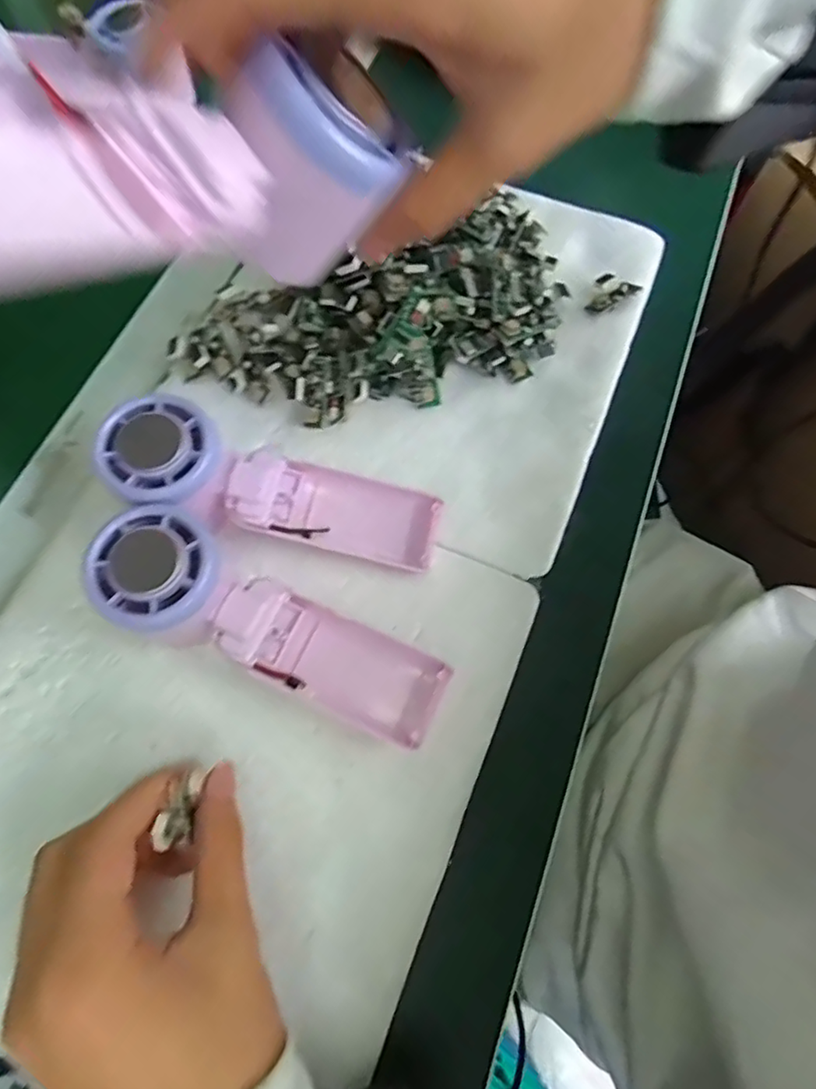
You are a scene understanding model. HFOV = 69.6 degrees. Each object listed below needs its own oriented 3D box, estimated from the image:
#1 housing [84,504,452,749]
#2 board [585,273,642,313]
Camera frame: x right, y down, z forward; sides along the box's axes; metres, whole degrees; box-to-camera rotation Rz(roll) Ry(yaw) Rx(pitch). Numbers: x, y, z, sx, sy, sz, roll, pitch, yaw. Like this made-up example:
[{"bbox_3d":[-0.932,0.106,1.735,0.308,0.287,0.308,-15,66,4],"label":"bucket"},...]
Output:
[{"bbox_3d":[-0.063,0.038,0.269,0.163,0.037,0.055,28,72,-5],"label":"housing"},{"bbox_3d":[0.130,-0.164,0.377,0.038,0.005,0.020,-33,91,-13],"label":"board"}]

